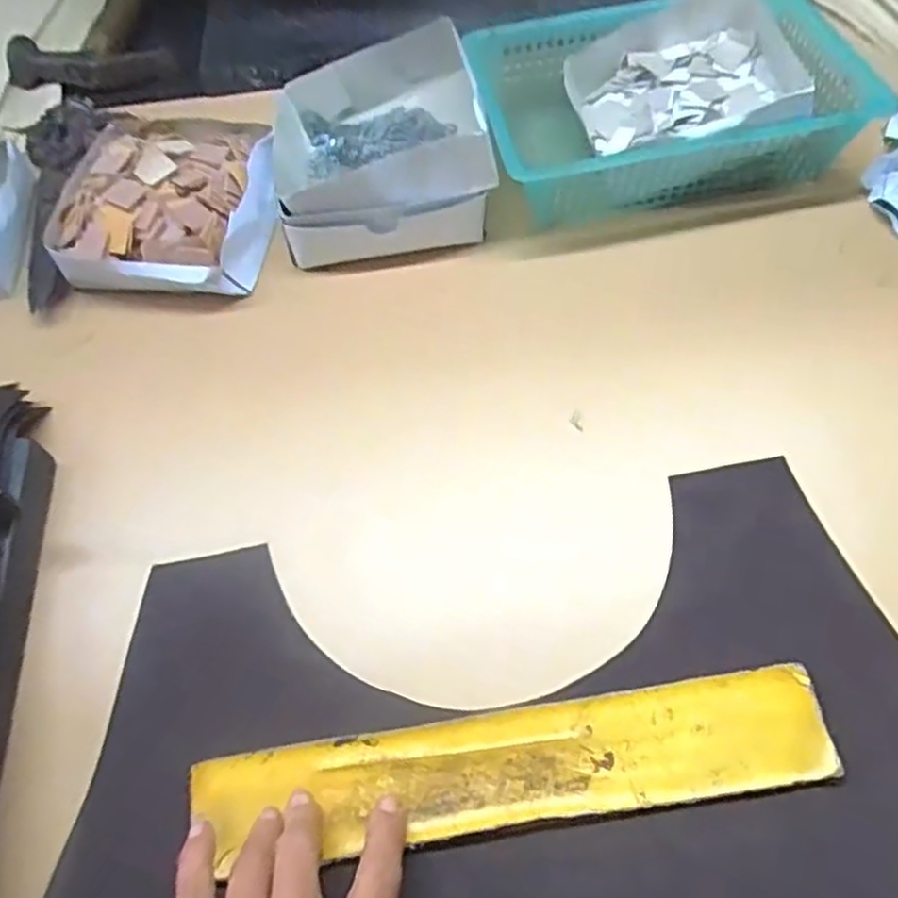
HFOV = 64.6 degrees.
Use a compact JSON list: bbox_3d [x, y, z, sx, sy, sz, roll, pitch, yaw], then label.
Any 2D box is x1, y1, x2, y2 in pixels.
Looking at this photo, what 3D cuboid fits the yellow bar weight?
[{"bbox_3d":[0.027,0.135,0.304,0.263,0.009,0.049,-7,59,0],"label":"yellow bar weight"}]

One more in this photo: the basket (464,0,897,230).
[{"bbox_3d":[0.145,-0.238,0.502,0.243,0.077,0.163,-11,56,0],"label":"basket"}]

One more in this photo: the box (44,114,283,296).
[{"bbox_3d":[-0.189,-0.169,0.484,0.138,0.044,0.155,3,58,6],"label":"box"}]

